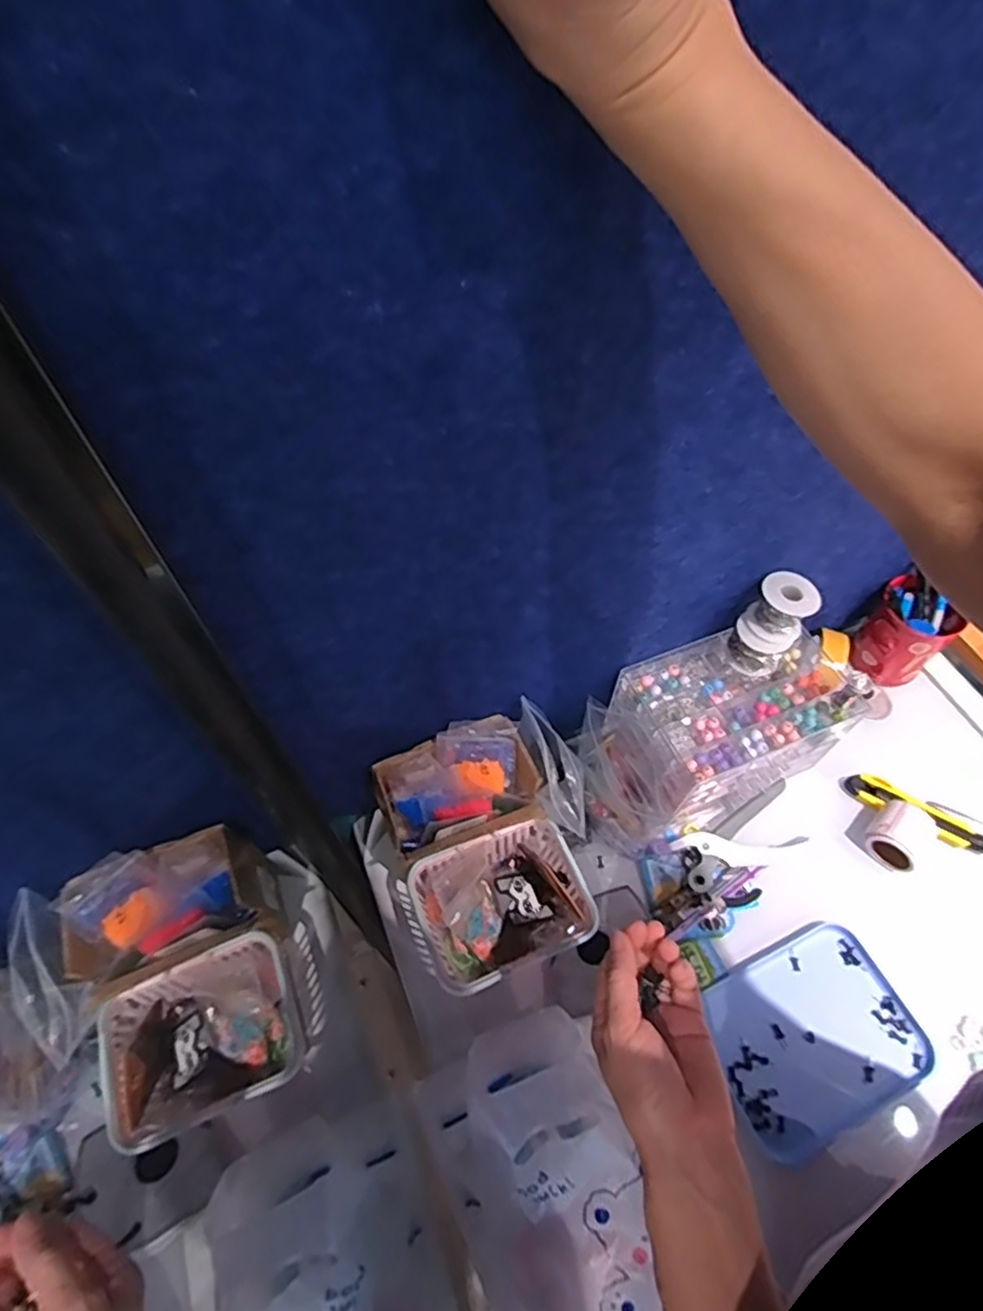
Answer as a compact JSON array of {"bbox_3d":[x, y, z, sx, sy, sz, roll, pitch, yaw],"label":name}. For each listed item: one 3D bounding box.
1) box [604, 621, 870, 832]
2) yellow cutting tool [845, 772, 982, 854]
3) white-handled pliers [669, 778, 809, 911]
[{"bbox_3d":[0.257,0.077,0.749,0.211,0.151,0.162,-23,60,-15],"label":"box"},{"bbox_3d":[0.481,0.174,0.755,0.151,0.019,0.041,28,61,17],"label":"yellow cutting tool"},{"bbox_3d":[0.275,0.208,0.722,0.161,0.041,0.084,-24,60,-16],"label":"white-handled pliers"}]

